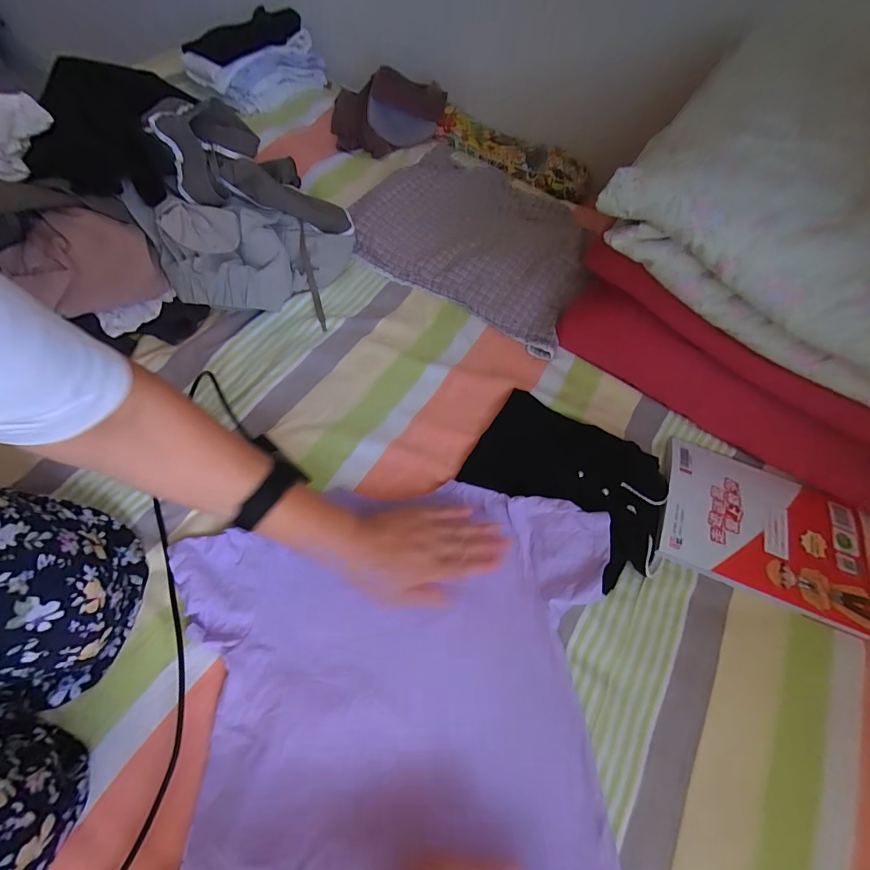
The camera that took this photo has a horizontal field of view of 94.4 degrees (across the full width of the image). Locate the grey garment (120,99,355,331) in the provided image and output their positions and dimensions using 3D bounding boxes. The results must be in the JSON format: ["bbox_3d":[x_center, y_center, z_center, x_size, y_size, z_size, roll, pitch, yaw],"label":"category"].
[{"bbox_3d":[-0.265,-0.312,0.581,0.261,0.139,0.269,5,62,-2],"label":"grey garment"}]

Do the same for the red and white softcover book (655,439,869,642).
[{"bbox_3d":[0.399,0.113,0.492,0.236,0.014,0.170,22,63,8],"label":"red and white softcover book"}]

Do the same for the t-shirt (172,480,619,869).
[{"bbox_3d":[-0.033,0.232,0.390,0.431,0.035,0.363,-2,63,-5],"label":"t-shirt"}]

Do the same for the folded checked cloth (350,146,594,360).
[{"bbox_3d":[0.089,-0.363,0.703,0.422,0.036,0.366,32,65,12],"label":"folded checked cloth"}]

